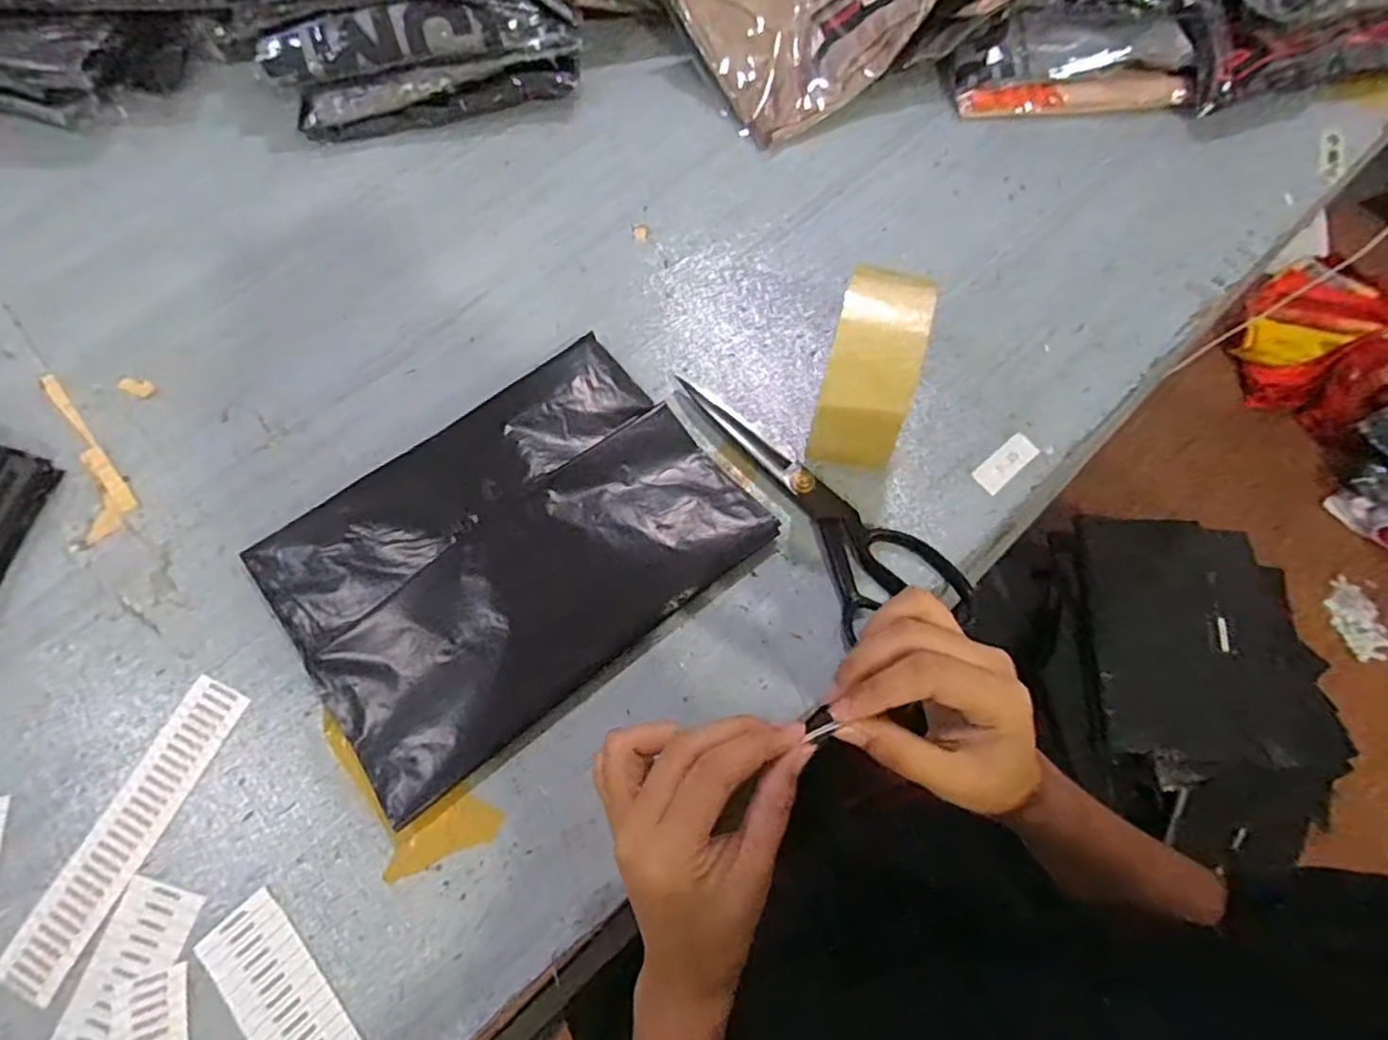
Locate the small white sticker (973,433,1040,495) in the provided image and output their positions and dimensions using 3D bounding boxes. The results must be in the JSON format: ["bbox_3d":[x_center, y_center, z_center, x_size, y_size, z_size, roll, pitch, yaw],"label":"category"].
[{"bbox_3d":[0.213,-0.039,0.462,0.049,0.004,0.020,-39,79,-12],"label":"small white sticker"}]

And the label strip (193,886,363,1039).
[{"bbox_3d":[-0.216,0.254,0.357,0.043,0.005,0.110,-42,75,-13],"label":"label strip"}]

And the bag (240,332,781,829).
[{"bbox_3d":[-0.114,0.017,0.430,0.276,0.027,0.190,-37,74,-12],"label":"bag"}]

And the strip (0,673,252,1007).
[{"bbox_3d":[-0.323,0.175,0.387,0.039,0.004,0.172,22,72,9],"label":"strip"}]

